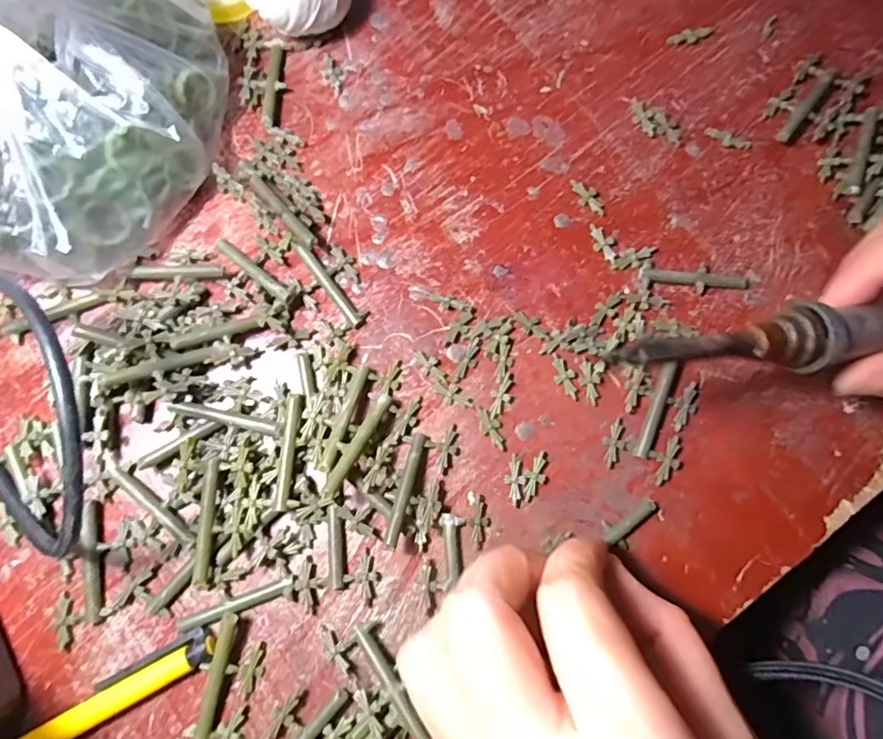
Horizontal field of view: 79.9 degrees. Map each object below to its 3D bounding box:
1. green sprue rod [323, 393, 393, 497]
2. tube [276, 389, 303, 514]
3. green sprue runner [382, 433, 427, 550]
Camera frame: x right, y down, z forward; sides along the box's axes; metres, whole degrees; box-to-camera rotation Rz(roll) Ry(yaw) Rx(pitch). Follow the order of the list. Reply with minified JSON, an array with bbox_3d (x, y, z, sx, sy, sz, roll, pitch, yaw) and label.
[{"bbox_3d":[-0.031,0.027,0.196,0.005,0.004,0.043,28,65,5],"label":"green sprue rod"},{"bbox_3d":[-0.059,0.031,0.202,0.006,0.006,0.043,5,78,0],"label":"tube"},{"bbox_3d":[-0.014,0.045,0.199,0.005,0.004,0.045,15,64,2],"label":"green sprue runner"}]

